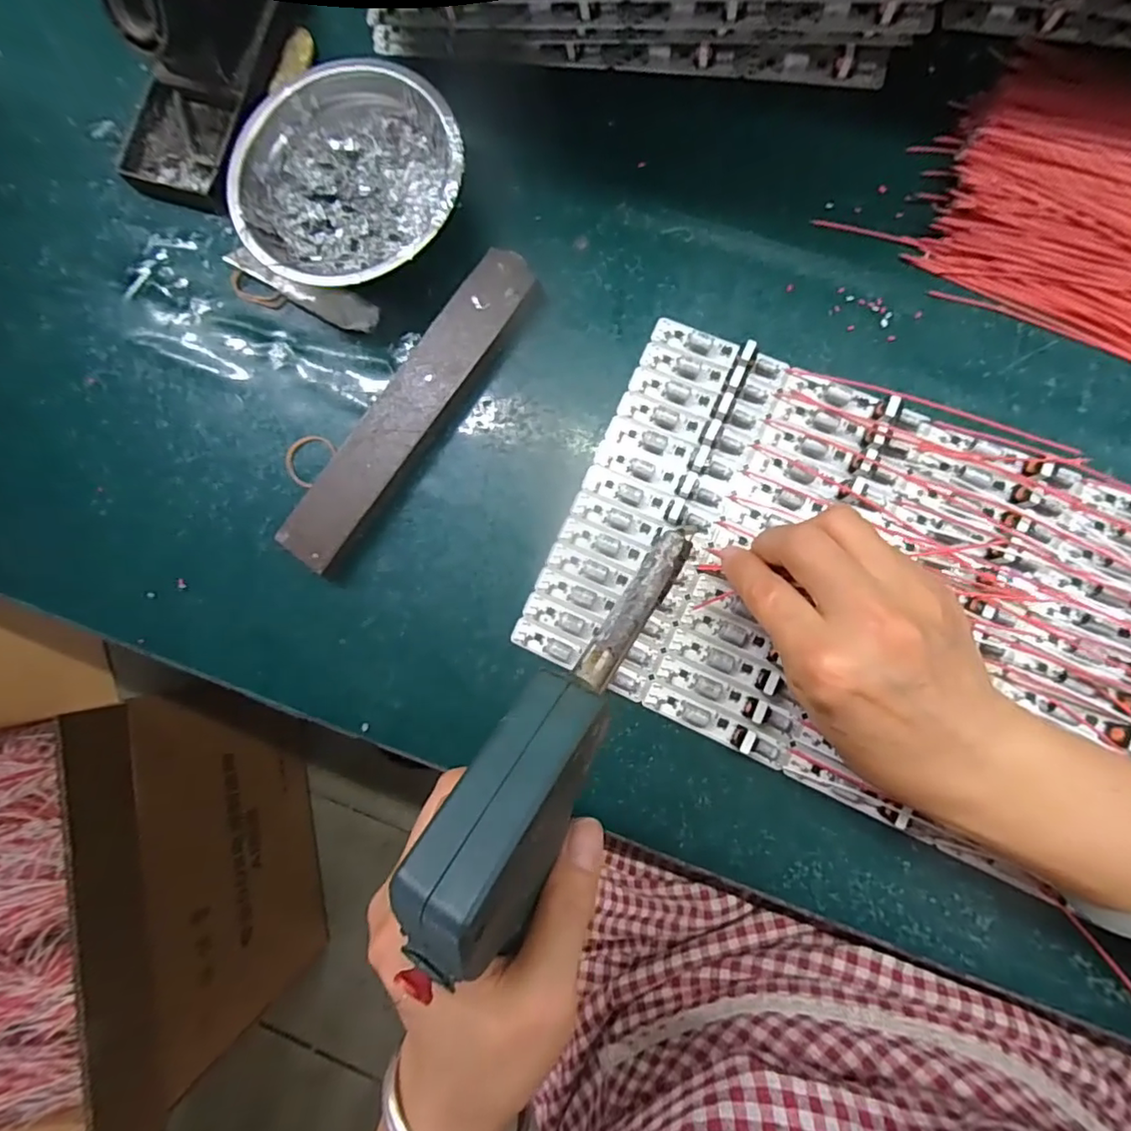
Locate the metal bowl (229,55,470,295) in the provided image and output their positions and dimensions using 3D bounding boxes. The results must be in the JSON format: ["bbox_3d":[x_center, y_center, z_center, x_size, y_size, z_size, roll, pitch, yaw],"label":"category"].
[{"bbox_3d":[-0.114,-0.211,0.319,0.122,0.038,0.117,-1,84,7],"label":"metal bowl"}]

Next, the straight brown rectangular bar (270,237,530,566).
[{"bbox_3d":[-0.085,-0.087,0.315,0.036,0.019,0.198,35,89,9],"label":"straight brown rectangular bar"}]

